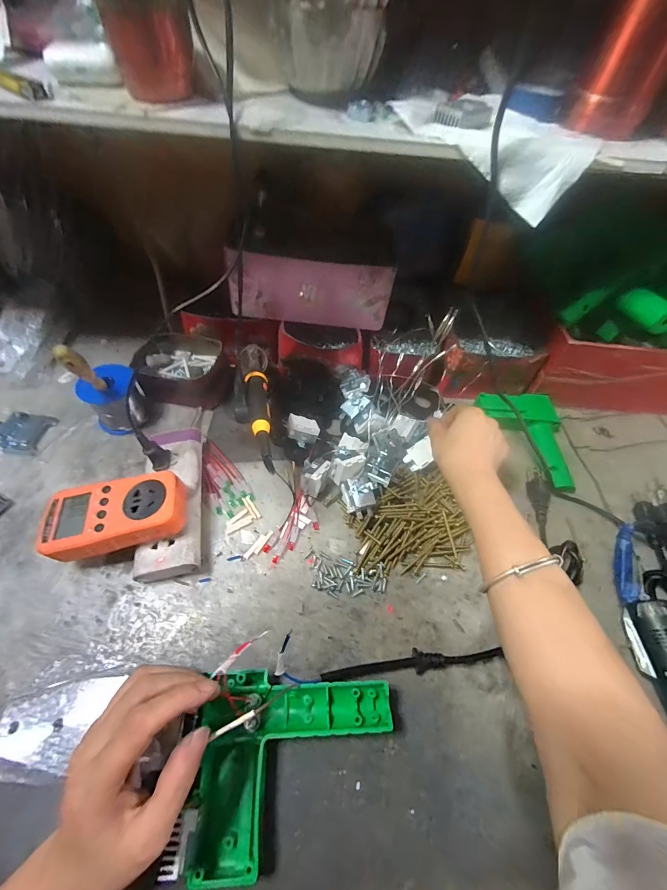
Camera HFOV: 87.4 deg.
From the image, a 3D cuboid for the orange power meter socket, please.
[{"bbox_3d":[-0.213,0.065,0.340,0.127,0.033,0.068,-7,55,-10],"label":"orange power meter socket"}]

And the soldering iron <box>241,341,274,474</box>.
[{"bbox_3d":[-0.081,-0.056,0.381,0.029,0.023,0.223,-8,41,-10],"label":"soldering iron"}]

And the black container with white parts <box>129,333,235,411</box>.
[{"bbox_3d":[-0.207,-0.108,0.496,0.129,0.057,0.100,8,54,1],"label":"black container with white parts"}]

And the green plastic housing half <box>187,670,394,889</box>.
[{"bbox_3d":[-0.028,0.241,0.272,0.148,0.034,0.113,-2,55,-7],"label":"green plastic housing half"}]

